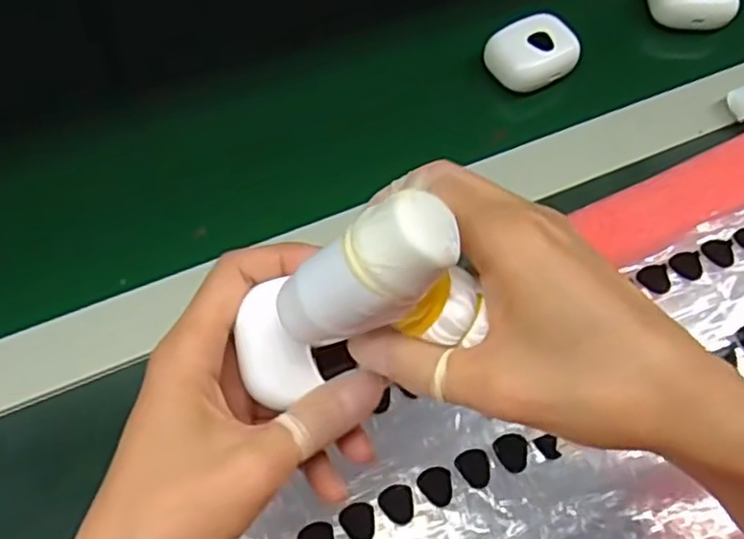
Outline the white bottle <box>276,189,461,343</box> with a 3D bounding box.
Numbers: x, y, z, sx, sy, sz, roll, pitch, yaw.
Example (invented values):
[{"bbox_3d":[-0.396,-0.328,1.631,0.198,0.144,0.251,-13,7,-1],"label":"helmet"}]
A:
[{"bbox_3d":[-0.003,0.003,0.196,0.020,0.056,0.023,12,53,-45],"label":"white bottle"}]

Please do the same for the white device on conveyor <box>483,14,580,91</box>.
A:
[{"bbox_3d":[0.106,-0.144,0.459,0.052,0.020,0.045,-32,69,-16],"label":"white device on conveyor"}]

